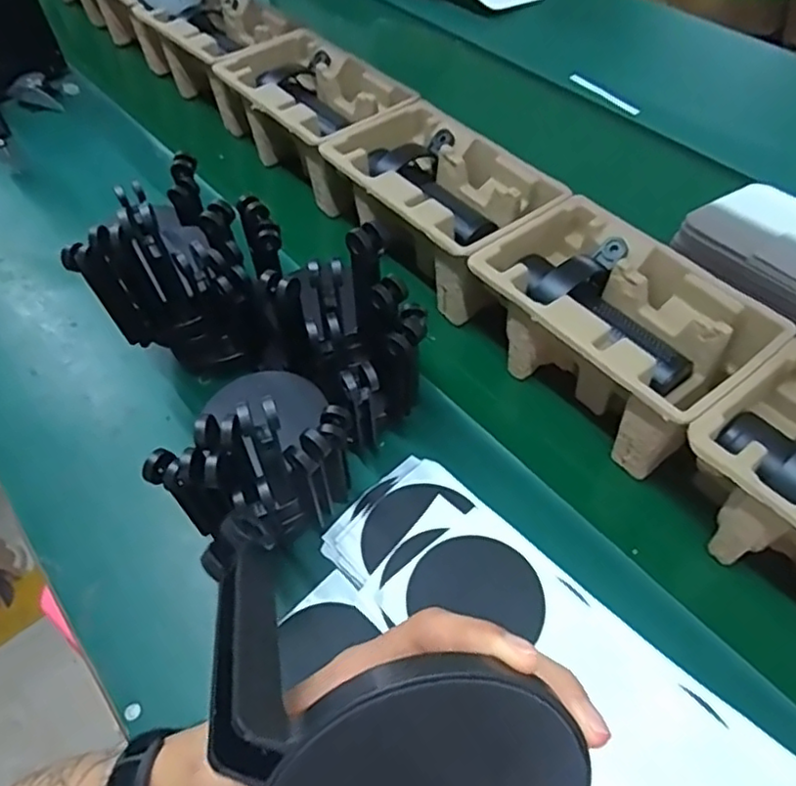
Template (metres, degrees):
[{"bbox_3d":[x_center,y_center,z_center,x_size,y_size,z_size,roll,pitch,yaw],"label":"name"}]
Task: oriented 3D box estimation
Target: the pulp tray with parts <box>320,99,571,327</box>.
[{"bbox_3d":[0.040,-0.196,0.653,0.144,0.097,0.227,-32,60,-23],"label":"pulp tray with parts"}]

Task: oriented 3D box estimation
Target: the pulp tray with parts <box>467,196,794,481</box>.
[{"bbox_3d":[0.182,-0.055,0.549,0.147,0.096,0.226,-31,60,-22],"label":"pulp tray with parts"}]

